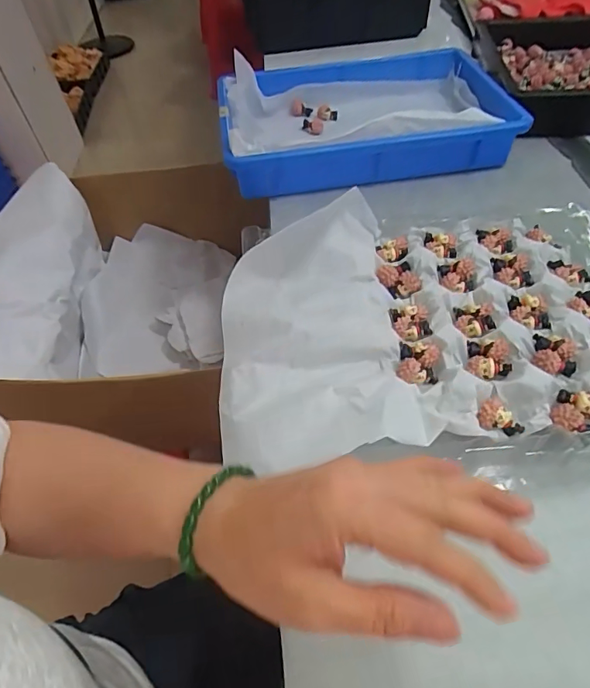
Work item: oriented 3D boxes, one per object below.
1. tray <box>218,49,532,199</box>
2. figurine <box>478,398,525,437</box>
[{"bbox_3d":[0.083,-0.308,0.613,0.359,0.075,0.251,-8,51,-2],"label":"tray"},{"bbox_3d":[0.145,0.054,0.321,0.031,0.013,0.019,35,61,28],"label":"figurine"}]

